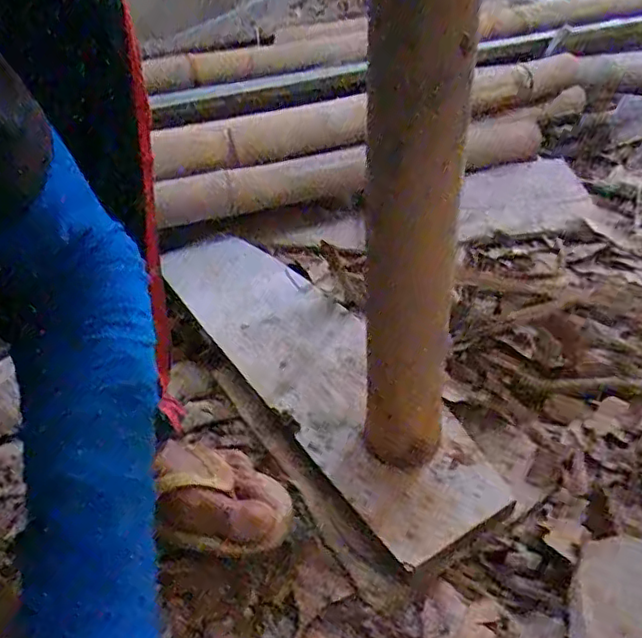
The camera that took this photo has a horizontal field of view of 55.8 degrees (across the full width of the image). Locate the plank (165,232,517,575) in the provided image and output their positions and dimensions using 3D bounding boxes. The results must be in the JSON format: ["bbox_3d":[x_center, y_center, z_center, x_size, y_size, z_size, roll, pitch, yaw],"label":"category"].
[{"bbox_3d":[-0.012,0.032,0.695,0.161,0.028,0.544,-24,40,-24],"label":"plank"}]

